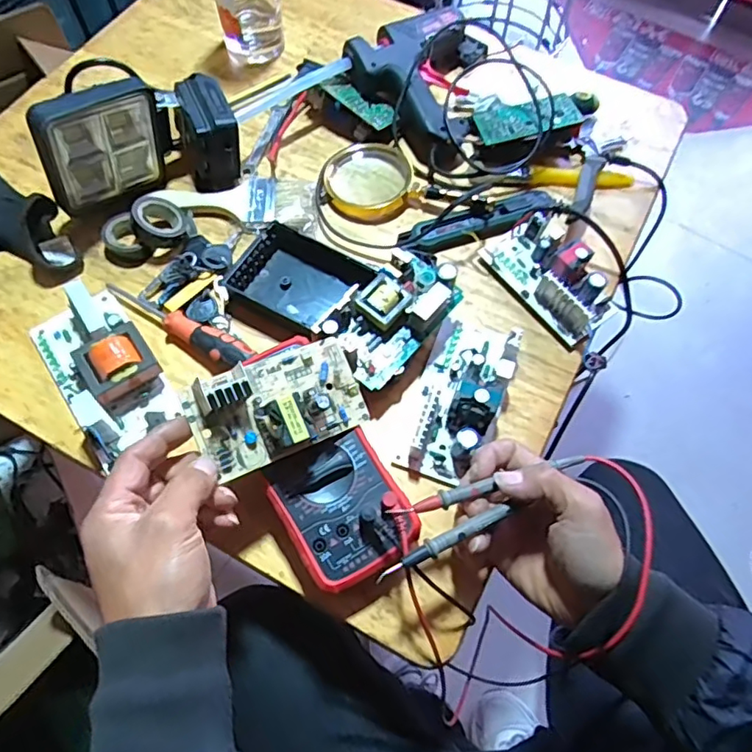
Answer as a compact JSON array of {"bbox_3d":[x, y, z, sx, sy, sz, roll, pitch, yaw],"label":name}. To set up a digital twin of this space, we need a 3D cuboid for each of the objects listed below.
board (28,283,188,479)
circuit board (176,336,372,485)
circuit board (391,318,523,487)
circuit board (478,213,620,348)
[{"bbox_3d":[-0.230,-0.010,0.470,0.080,0.039,0.151,-32,70,-15],"label":"board"},{"bbox_3d":[-0.063,0.018,0.390,0.122,0.031,0.069,-21,86,-26],"label":"circuit board"},{"bbox_3d":[0.072,0.011,0.467,0.074,0.044,0.152,24,67,9],"label":"circuit board"},{"bbox_3d":[0.165,-0.096,0.520,0.073,0.038,0.126,-35,71,-16],"label":"circuit board"}]

